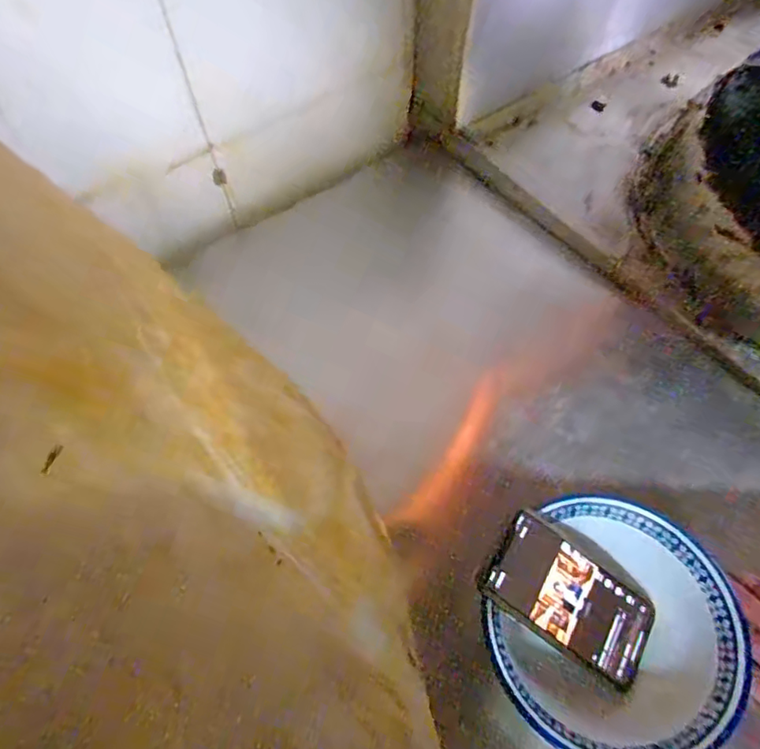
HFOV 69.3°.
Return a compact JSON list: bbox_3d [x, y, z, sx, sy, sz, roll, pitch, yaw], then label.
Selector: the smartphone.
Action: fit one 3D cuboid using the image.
[{"bbox_3d":[0.155,0.181,0.445,0.145,0.004,0.076,36,66,-2],"label":"smartphone"}]

